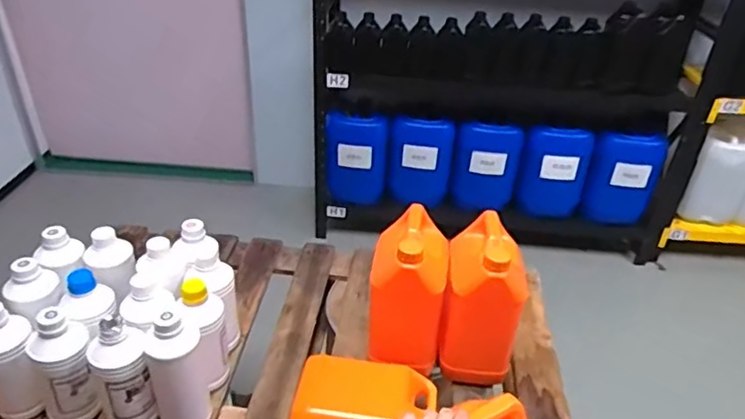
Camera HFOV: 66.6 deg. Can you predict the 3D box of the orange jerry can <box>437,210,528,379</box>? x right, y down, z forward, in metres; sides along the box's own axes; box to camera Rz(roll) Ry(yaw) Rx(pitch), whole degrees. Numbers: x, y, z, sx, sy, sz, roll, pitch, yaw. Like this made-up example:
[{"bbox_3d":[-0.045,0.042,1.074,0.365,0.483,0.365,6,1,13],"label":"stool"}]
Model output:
[{"bbox_3d":[0.209,0.167,1.068,0.135,0.278,0.158,10,33,11],"label":"orange jerry can"}]

